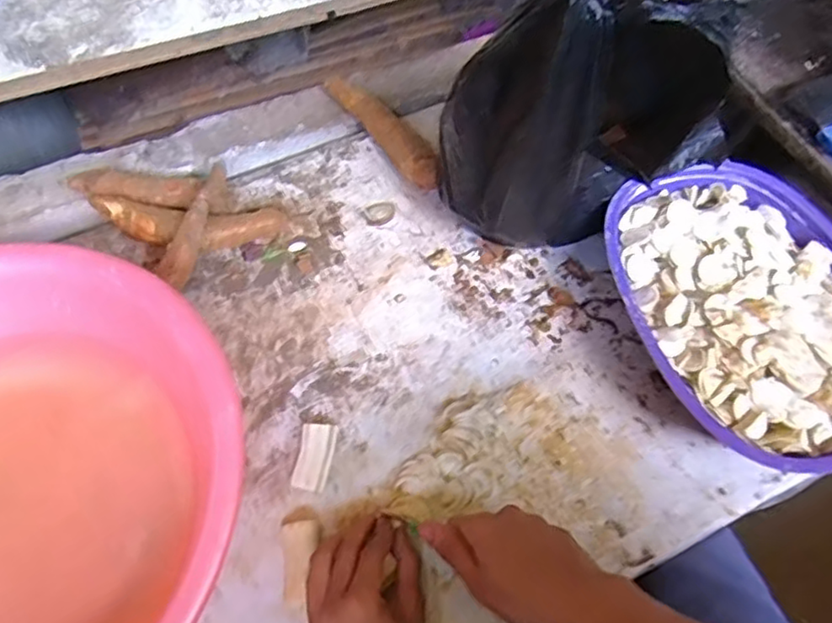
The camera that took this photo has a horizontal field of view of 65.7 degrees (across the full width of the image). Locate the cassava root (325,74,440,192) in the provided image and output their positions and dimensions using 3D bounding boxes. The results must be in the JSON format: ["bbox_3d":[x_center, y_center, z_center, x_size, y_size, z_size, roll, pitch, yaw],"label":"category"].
[{"bbox_3d":[-0.033,-0.206,0.737,0.046,0.043,0.202,-31,63,-15],"label":"cassava root"}]

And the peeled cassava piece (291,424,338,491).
[{"bbox_3d":[-0.086,0.128,0.558,0.029,0.020,0.058,6,56,4],"label":"peeled cassava piece"}]

